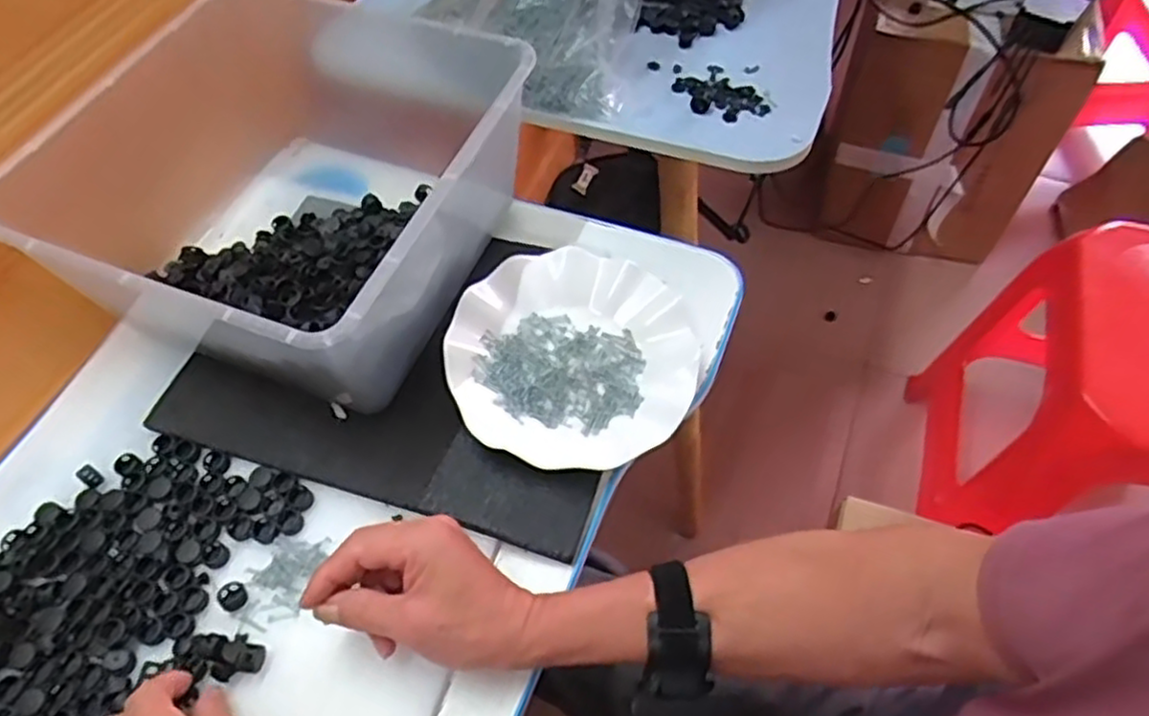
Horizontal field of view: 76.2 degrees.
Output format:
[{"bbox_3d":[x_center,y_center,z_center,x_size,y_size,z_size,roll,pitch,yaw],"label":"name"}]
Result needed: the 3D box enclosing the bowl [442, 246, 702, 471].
[{"bbox_3d":[0.001,-0.003,0.548,0.180,0.027,0.179,-2,58,2],"label":"bowl"}]

